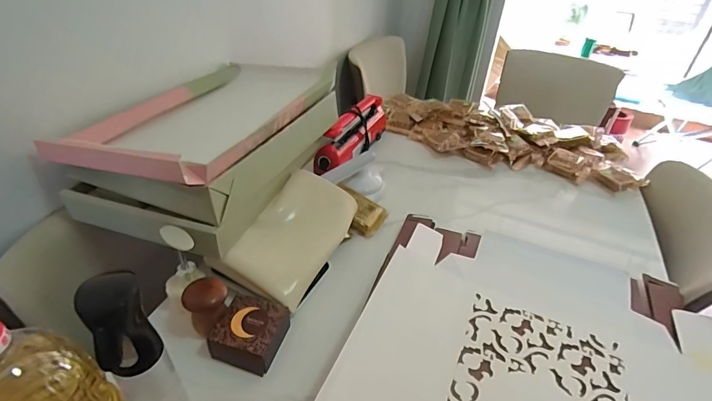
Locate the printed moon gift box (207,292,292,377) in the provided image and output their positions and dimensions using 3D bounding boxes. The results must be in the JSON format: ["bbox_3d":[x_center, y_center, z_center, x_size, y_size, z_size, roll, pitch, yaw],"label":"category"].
[{"bbox_3d":[-0.155,0.198,0.585,0.089,0.056,0.098,14,38,13],"label":"printed moon gift box"}]

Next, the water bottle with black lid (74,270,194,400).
[{"bbox_3d":[-0.228,0.181,0.431,0.059,0.234,0.065,-23,44,-31],"label":"water bottle with black lid"}]

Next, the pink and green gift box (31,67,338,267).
[{"bbox_3d":[-0.265,-0.138,0.779,0.328,0.141,0.517,17,39,17],"label":"pink and green gift box"}]

